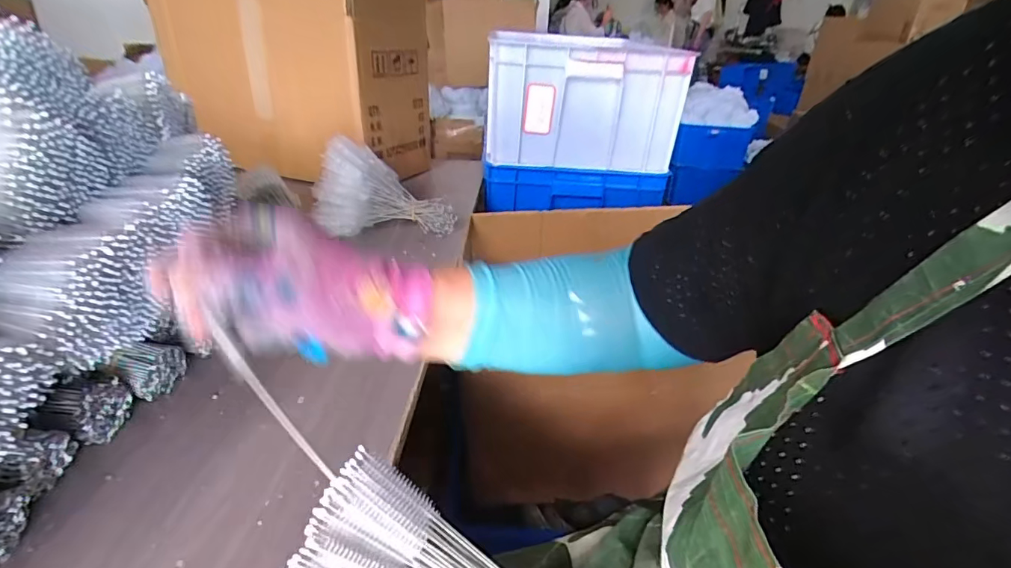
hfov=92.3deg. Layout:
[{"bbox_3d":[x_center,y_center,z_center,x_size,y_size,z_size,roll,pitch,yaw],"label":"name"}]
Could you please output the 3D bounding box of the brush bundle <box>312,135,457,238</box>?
[{"bbox_3d":[-0.192,-0.151,0.777,0.211,0.141,0.076,-4,29,-11],"label":"brush bundle"}]

